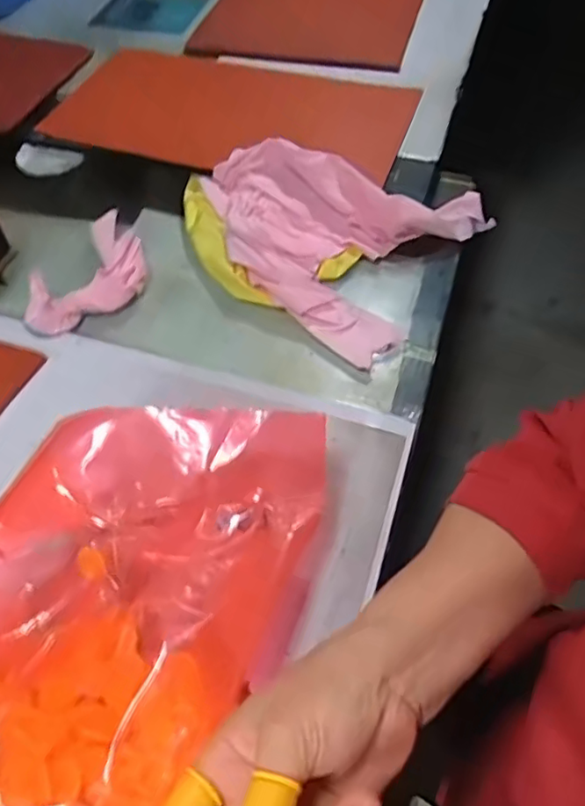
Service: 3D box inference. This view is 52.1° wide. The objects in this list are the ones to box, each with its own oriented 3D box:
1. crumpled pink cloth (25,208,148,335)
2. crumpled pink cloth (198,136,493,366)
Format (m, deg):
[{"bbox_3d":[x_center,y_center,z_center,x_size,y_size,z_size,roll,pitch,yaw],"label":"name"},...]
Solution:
[{"bbox_3d":[-0.176,-0.127,0.558,0.089,0.019,0.155,17,57,13],"label":"crumpled pink cloth"},{"bbox_3d":[0.044,-0.186,0.578,0.251,0.052,0.271,-39,63,-23],"label":"crumpled pink cloth"}]

